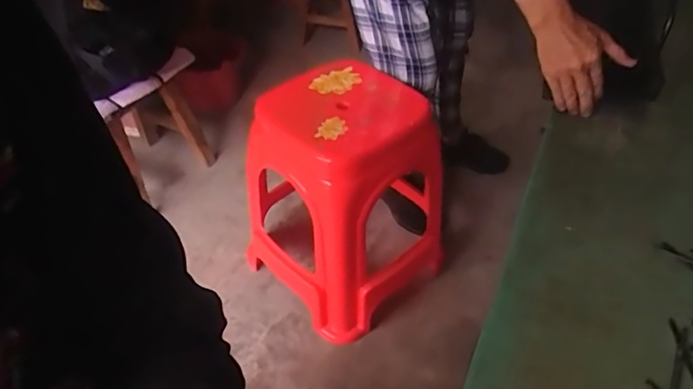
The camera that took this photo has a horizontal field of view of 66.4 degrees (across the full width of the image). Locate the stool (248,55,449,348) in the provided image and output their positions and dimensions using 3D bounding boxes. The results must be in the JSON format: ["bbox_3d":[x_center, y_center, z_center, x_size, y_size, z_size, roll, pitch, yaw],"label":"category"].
[{"bbox_3d":[-0.009,0.008,1.178,0.363,0.455,0.356,-28,50,-26],"label":"stool"}]

